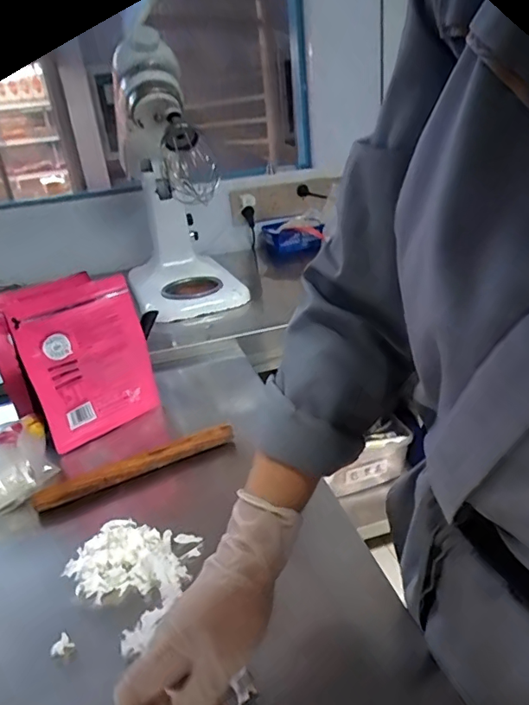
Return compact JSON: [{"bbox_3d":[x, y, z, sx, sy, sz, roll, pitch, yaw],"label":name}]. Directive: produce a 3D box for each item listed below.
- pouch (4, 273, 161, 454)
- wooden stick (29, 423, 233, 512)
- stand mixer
[{"bbox_3d":[-0.227,0.013,0.653,0.160,0.190,0.023,-27,33,-37],"label":"pouch"},{"bbox_3d":[-0.147,0.130,0.580,0.233,0.024,0.012,-17,12,-23],"label":"wooden stick"},{"bbox_3d":[-0.213,-0.397,1.150,0.284,0.510,0.502,-7,26,-2],"label":"stand mixer"}]

